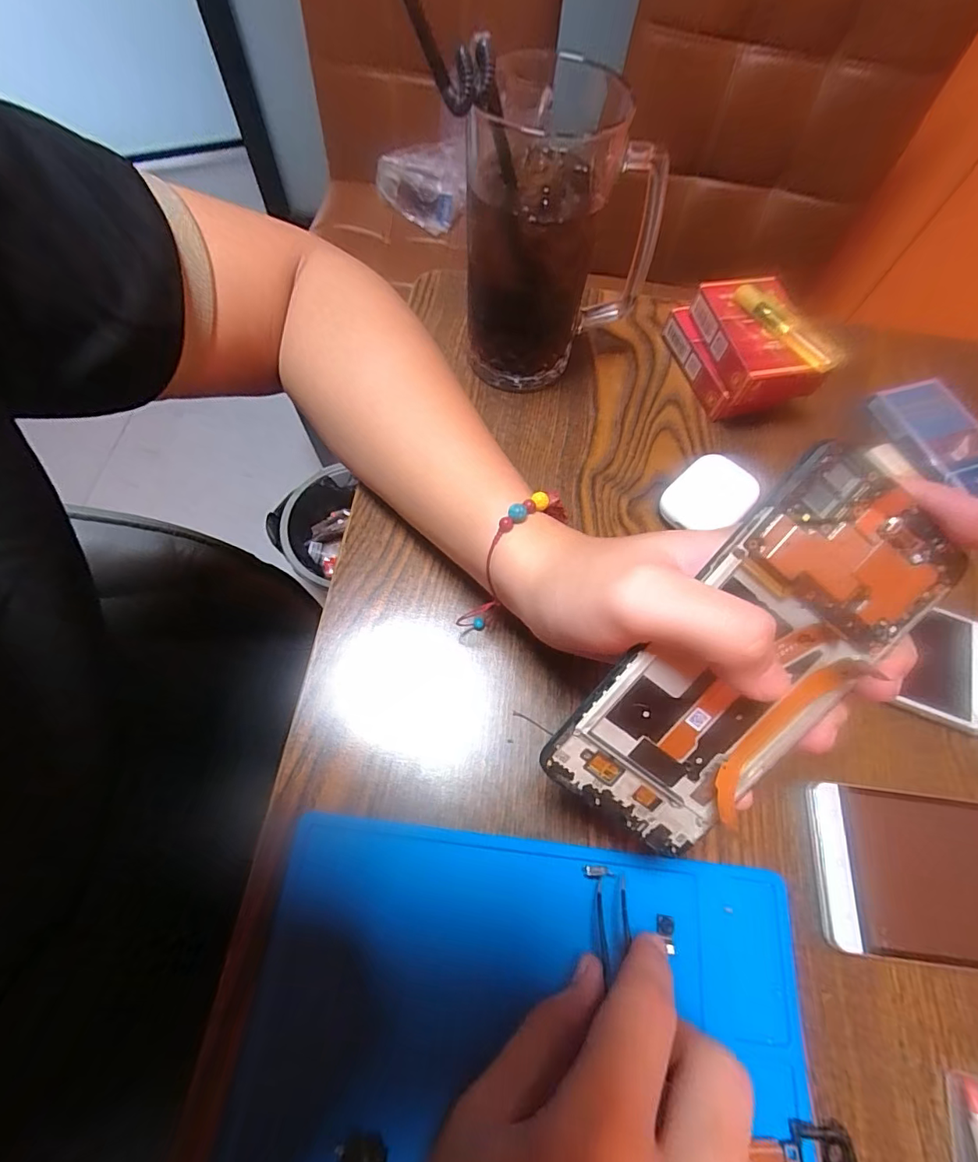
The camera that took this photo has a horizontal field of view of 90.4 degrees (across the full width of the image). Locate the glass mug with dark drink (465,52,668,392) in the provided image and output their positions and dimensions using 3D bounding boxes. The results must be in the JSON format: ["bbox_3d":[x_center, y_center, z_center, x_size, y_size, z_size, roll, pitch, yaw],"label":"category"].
[{"bbox_3d":[0.044,-0.198,0.289,0.100,0.156,0.088,19,67,5],"label":"glass mug with dark drink"}]

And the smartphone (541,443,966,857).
[{"bbox_3d":[0.091,0.031,0.172,0.072,0.005,0.147,38,101,-8],"label":"smartphone"}]

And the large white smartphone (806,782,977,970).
[{"bbox_3d":[0.226,0.142,0.231,0.139,0.010,0.069,7,67,0],"label":"large white smartphone"}]

